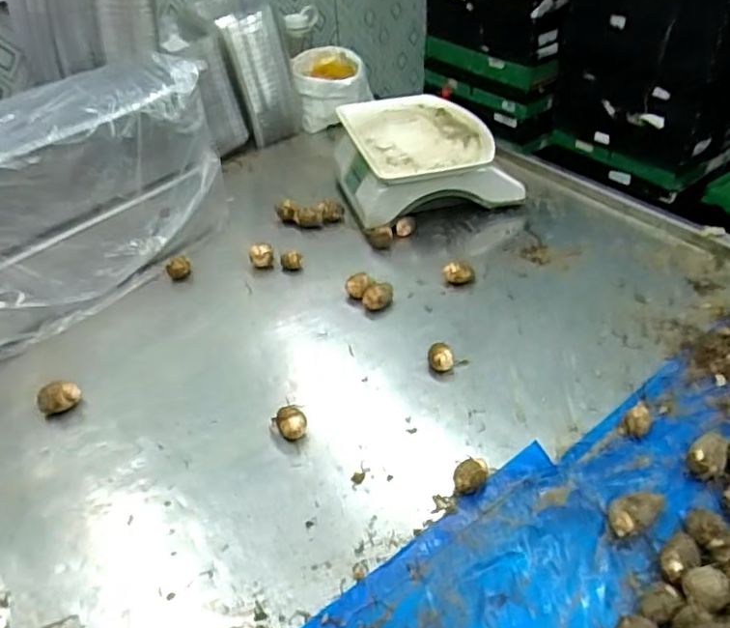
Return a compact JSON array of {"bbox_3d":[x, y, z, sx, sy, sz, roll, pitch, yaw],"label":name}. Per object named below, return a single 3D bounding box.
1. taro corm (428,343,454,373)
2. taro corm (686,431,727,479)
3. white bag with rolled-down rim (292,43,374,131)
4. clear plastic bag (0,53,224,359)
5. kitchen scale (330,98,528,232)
[{"bbox_3d":[0.100,0.060,0.838,0.032,0.029,0.035,1,41,5],"label":"taro corm"},{"bbox_3d":[0.376,0.158,0.695,0.037,0.040,0.051,27,49,31],"label":"taro corm"},{"bbox_3d":[-0.074,-0.504,1.447,0.166,0.142,0.198,-6,41,-3],"label":"white bag with rolled-down rim"},{"bbox_3d":[-0.454,-0.143,0.935,0.182,0.297,0.523,30,51,33],"label":"clear plastic bag"},{"bbox_3d":[0.097,-0.276,1.150,0.283,0.135,0.277,-14,42,-12],"label":"kitchen scale"}]

